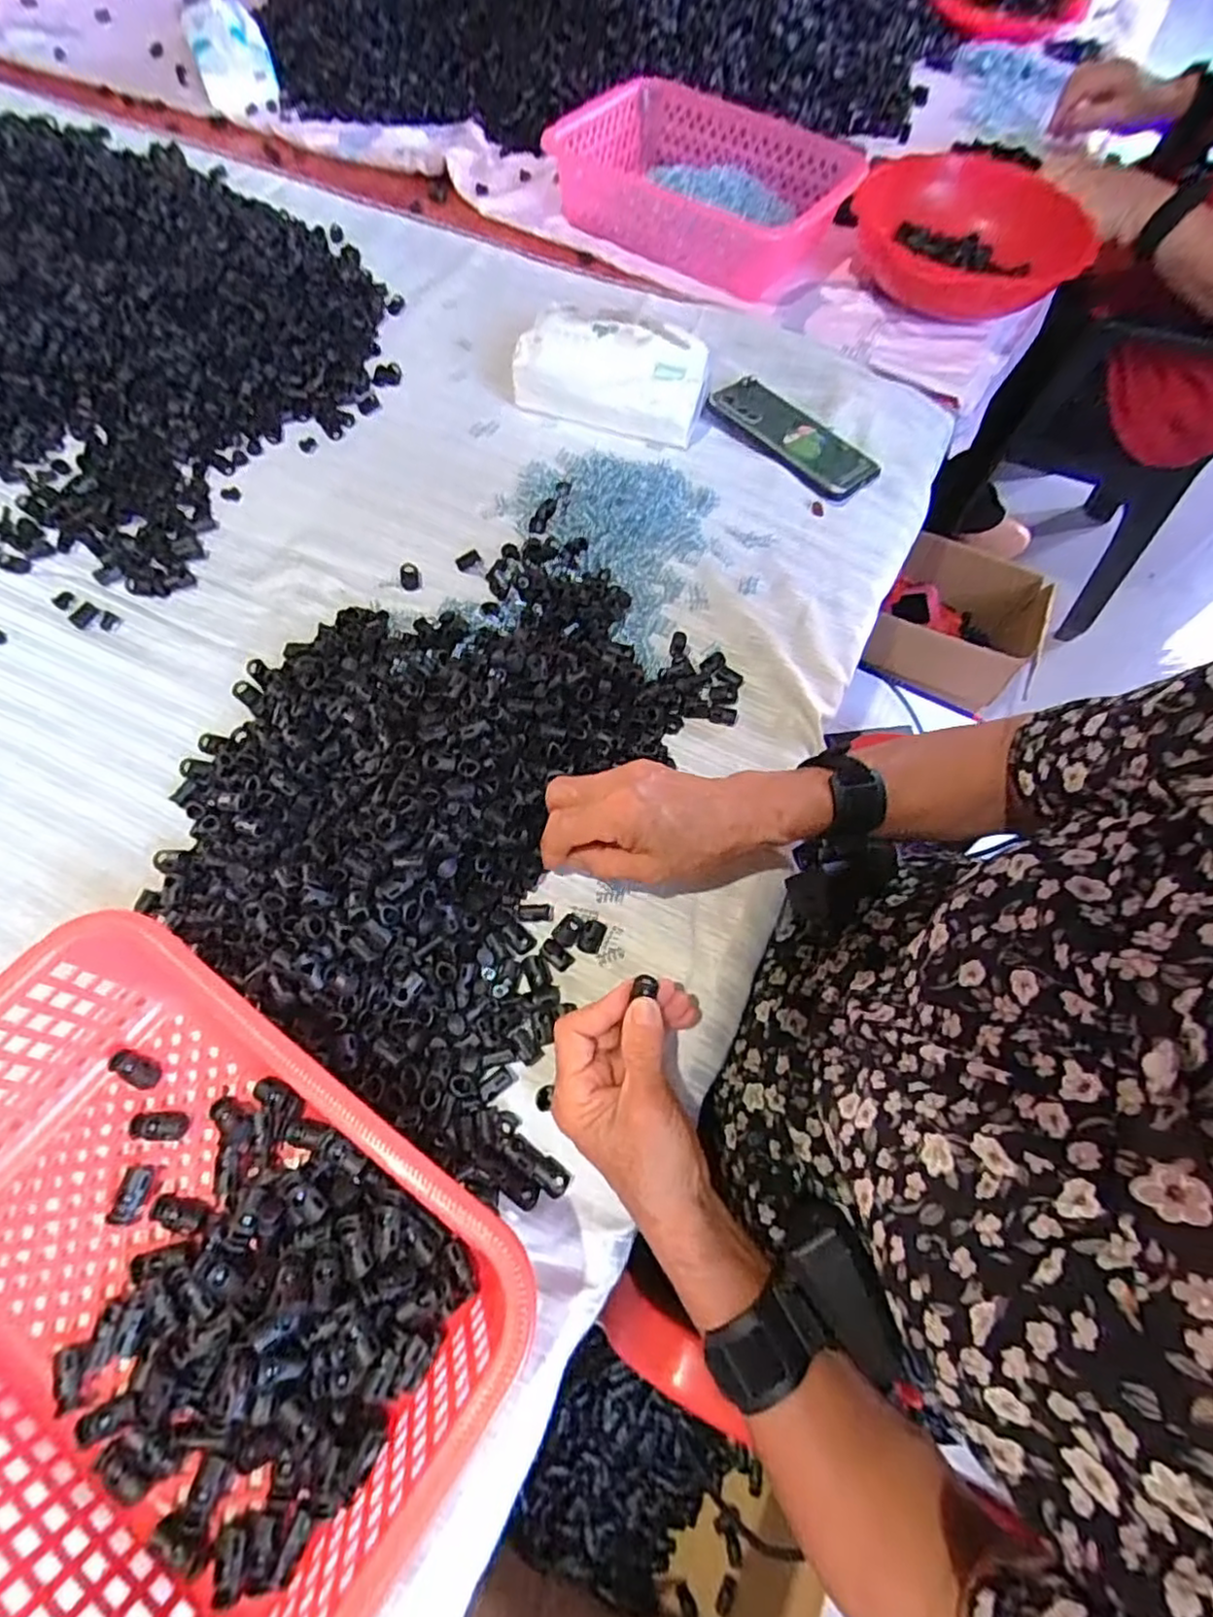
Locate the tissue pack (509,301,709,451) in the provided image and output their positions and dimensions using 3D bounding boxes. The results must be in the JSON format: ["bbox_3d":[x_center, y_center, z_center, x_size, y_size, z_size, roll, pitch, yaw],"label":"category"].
[{"bbox_3d":[0.005,-0.395,0.614,0.173,0.071,0.071,15,66,5],"label":"tissue pack"}]

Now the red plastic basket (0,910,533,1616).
[{"bbox_3d":[-0.203,0.216,0.314,0.300,0.077,0.219,34,69,12],"label":"red plastic basket"}]

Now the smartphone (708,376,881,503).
[{"bbox_3d":[0.172,-0.344,0.627,0.162,0.009,0.083,40,63,9],"label":"smartphone"}]

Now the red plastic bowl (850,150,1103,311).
[{"bbox_3d":[0.396,-0.638,0.747,0.286,0.058,0.256,-20,66,-11],"label":"red plastic bowl"}]

